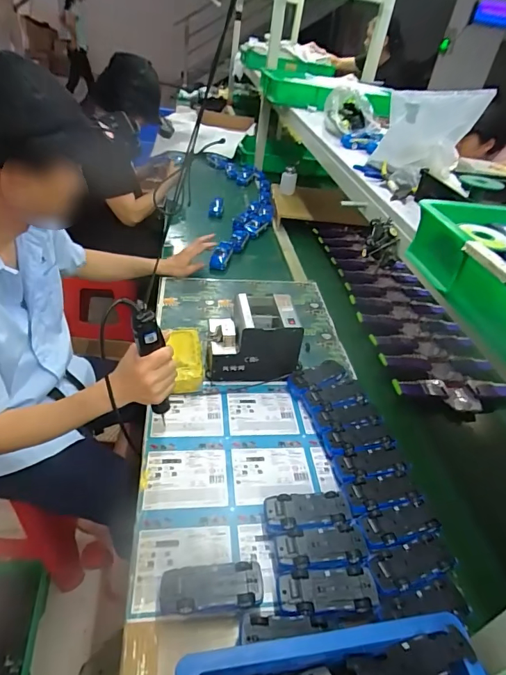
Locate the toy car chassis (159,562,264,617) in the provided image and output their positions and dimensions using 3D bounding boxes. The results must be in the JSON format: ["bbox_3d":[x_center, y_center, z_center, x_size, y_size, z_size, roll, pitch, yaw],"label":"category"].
[{"bbox_3d":[-0.053,0.326,0.534,0.127,0.047,0.053,0,39,-9],"label":"toy car chassis"}]

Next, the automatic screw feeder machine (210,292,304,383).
[{"bbox_3d":[-0.002,0.004,0.877,0.182,0.148,0.136,2,39,-8],"label":"automatic screw feeder machine"}]

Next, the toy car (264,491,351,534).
[{"bbox_3d":[0.080,0.270,0.628,0.126,0.042,0.054,0,39,-10],"label":"toy car"}]

